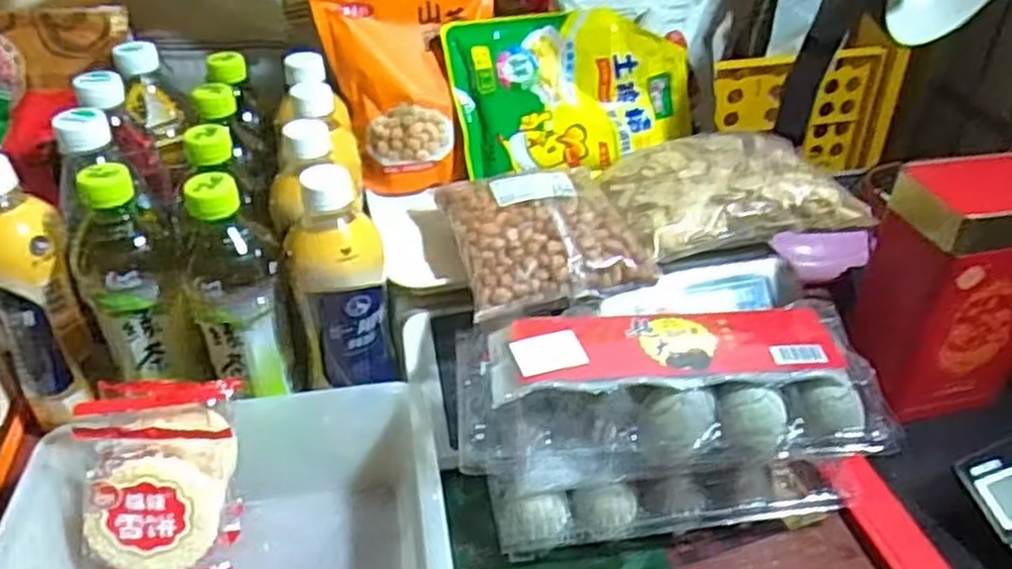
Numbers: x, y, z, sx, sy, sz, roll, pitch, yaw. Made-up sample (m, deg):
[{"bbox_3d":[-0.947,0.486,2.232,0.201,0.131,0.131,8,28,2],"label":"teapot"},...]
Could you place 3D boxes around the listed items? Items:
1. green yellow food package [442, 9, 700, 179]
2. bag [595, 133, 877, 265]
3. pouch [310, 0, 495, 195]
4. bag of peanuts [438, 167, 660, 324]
[{"bbox_3d":[0.061,-0.169,0.677,0.207,0.131,0.026,-12,8,-13],"label":"green yellow food package"},{"bbox_3d":[0.175,-0.081,0.639,0.183,0.037,0.134,-11,38,-17],"label":"bag"},{"bbox_3d":[-0.073,-0.181,0.664,0.153,0.228,0.060,-11,10,-10],"label":"pouch"},{"bbox_3d":[0.028,-0.041,0.567,0.126,0.033,0.135,-6,37,-11],"label":"bag of peanuts"}]

